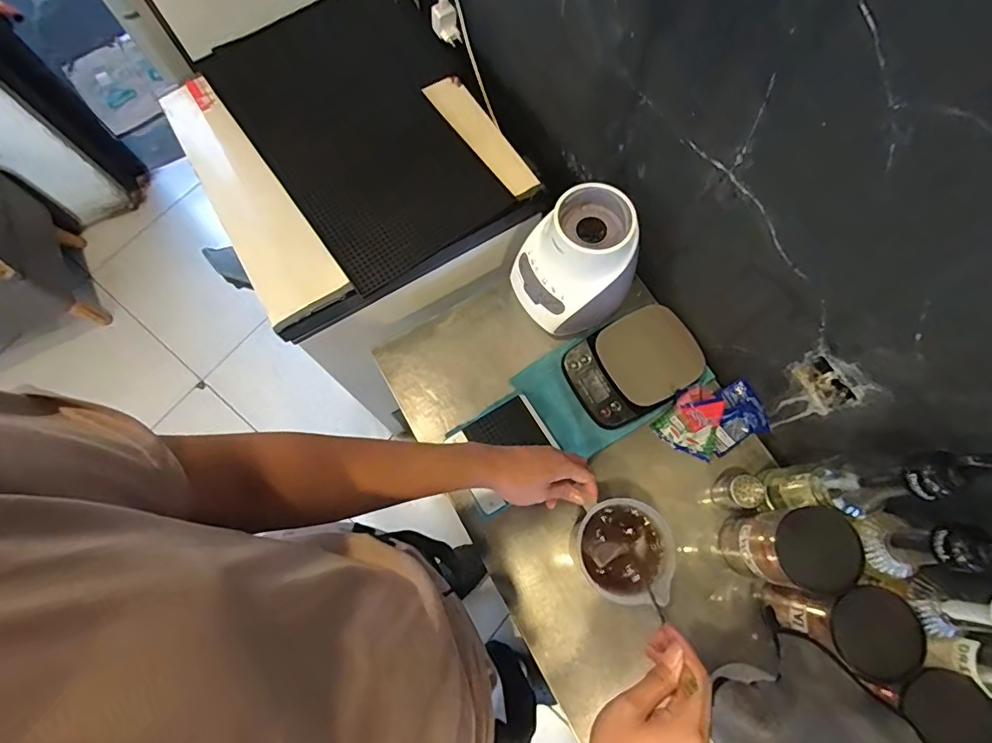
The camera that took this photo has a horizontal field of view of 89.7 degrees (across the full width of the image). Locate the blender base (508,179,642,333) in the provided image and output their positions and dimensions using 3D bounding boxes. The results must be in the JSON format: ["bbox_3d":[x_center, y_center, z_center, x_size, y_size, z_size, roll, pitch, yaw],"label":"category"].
[{"bbox_3d":[0.116,-0.161,0.758,0.159,0.182,0.145,-24,73,-6],"label":"blender base"}]

